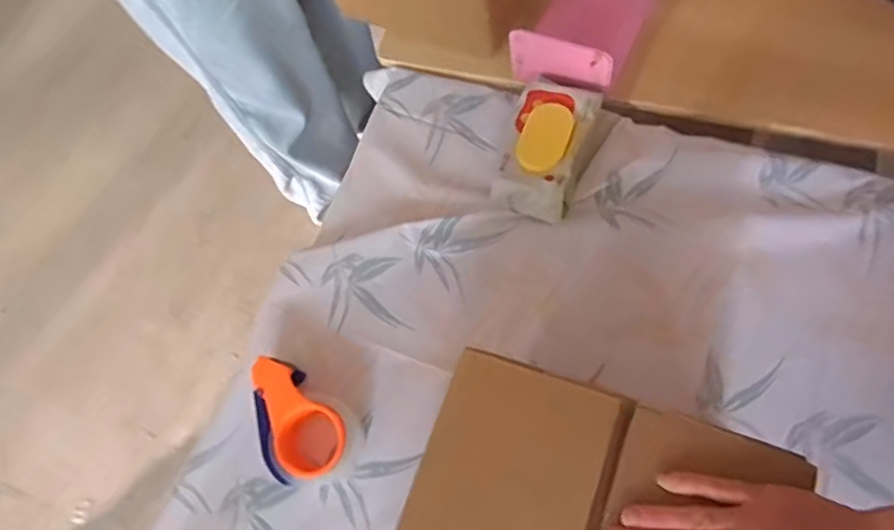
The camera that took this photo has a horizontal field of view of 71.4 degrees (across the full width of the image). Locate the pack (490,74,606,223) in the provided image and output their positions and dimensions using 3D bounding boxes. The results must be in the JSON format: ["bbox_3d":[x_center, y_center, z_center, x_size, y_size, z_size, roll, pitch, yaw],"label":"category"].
[{"bbox_3d":[0.129,-0.157,0.817,0.111,0.061,0.186,17,74,15],"label":"pack"}]

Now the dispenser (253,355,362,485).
[{"bbox_3d":[-0.178,0.190,0.733,0.152,0.065,0.104,33,79,19],"label":"dispenser"}]

